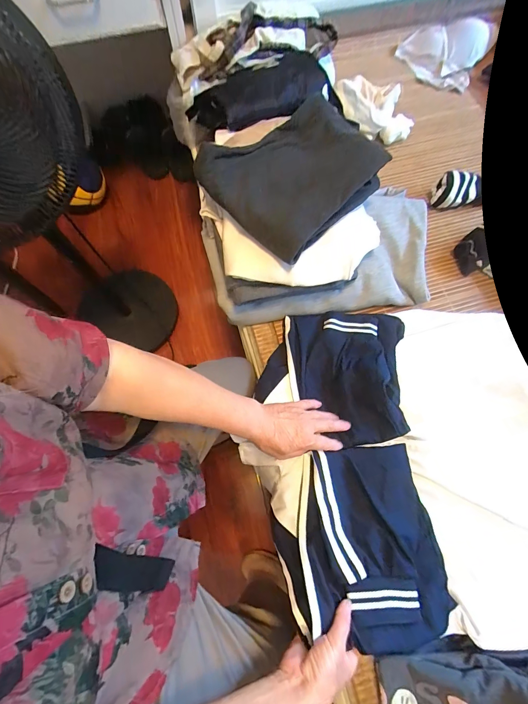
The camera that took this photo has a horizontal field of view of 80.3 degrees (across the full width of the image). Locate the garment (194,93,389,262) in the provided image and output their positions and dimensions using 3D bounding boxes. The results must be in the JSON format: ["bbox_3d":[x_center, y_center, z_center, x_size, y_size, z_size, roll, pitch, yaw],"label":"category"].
[{"bbox_3d":[0.041,-0.274,0.478,0.219,0.067,0.203,-43,77,-14],"label":"garment"}]

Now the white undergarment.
[{"bbox_3d":[0.455,-0.784,0.825,0.194,0.031,0.163,22,98,3],"label":"white undergarment"}]

